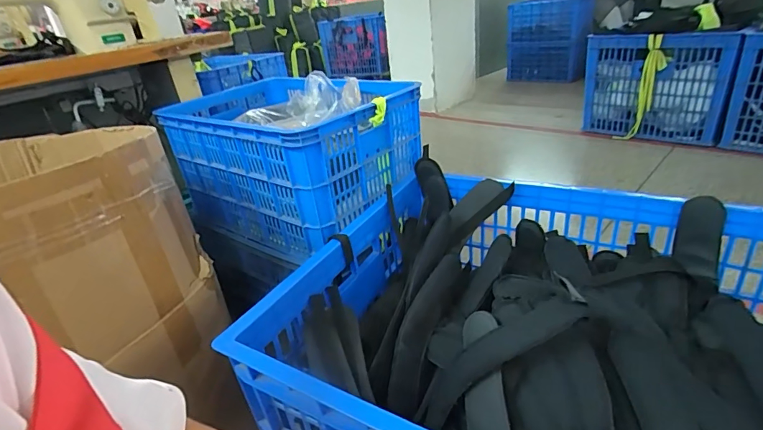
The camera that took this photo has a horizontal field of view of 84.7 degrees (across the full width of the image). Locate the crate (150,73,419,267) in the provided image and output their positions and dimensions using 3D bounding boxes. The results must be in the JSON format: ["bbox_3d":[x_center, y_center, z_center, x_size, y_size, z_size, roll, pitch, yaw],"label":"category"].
[{"bbox_3d":[-0.235,-0.154,1.111,0.645,0.312,0.392,15,35,35],"label":"crate"}]

